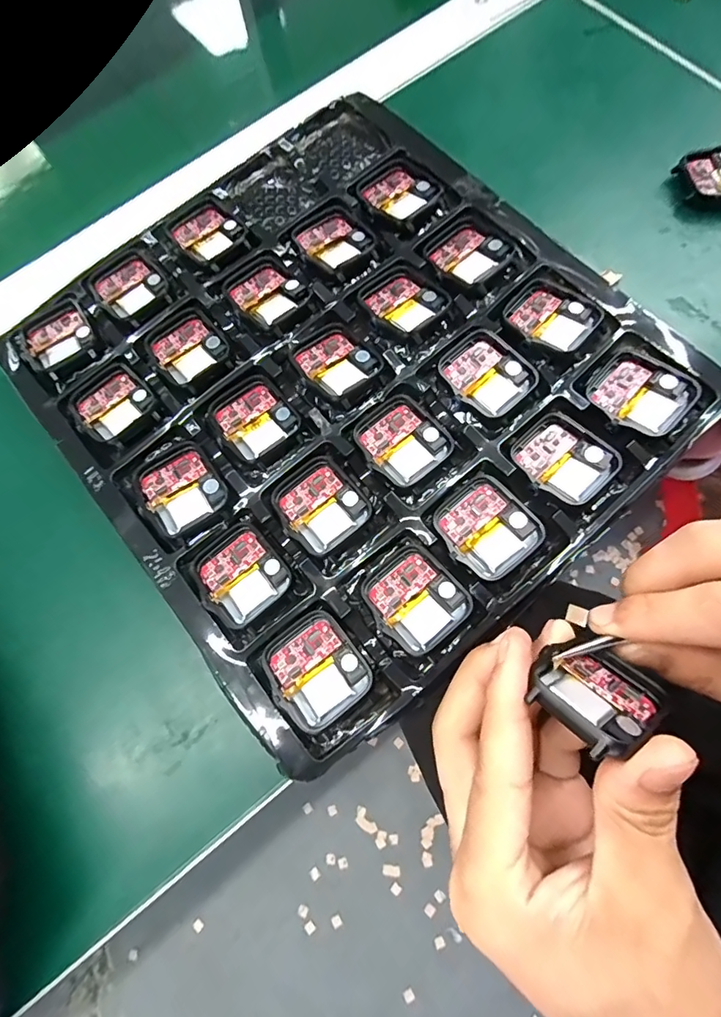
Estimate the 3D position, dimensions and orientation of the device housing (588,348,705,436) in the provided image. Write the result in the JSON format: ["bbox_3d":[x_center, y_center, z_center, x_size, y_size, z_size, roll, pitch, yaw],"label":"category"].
[{"bbox_3d":[0.134,-0.055,0.220,0.036,0.010,0.043,-43,76,-9],"label":"device housing"}]

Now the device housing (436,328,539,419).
[{"bbox_3d":[0.062,-0.067,0.227,0.034,0.006,0.042,-44,76,-9],"label":"device housing"}]

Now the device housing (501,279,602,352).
[{"bbox_3d":[0.096,-0.098,0.233,0.038,0.007,0.041,-43,76,-9],"label":"device housing"}]

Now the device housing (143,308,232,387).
[{"bbox_3d":[-0.093,-0.086,0.244,0.036,0.005,0.040,-39,75,-8],"label":"device housing"}]

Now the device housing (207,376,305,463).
[{"bbox_3d":[-0.054,-0.046,0.230,0.036,0.005,0.041,-40,75,-8],"label":"device housing"}]

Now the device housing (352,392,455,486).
[{"bbox_3d":[0.019,-0.033,0.225,0.037,0.010,0.041,-35,75,-7],"label":"device housing"}]

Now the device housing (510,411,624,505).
[{"bbox_3d":[0.095,-0.023,0.215,0.036,0.009,0.041,-41,75,-8],"label":"device housing"}]

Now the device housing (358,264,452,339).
[{"bbox_3d":[0.021,-0.108,0.240,0.039,0.006,0.040,-41,75,-8],"label":"device housing"}]

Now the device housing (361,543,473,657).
[{"bbox_3d":[0.024,0.039,0.201,0.037,0.006,0.041,-41,75,-8],"label":"device housing"}]

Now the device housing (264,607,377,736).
[{"bbox_3d":[-0.019,0.068,0.196,0.037,0.006,0.041,-38,75,-7],"label":"device housing"}]

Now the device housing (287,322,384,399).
[{"bbox_3d":[-0.013,-0.075,0.234,0.036,0.007,0.041,-38,75,-7],"label":"device housing"}]

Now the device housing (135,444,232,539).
[{"bbox_3d":[-0.085,-0.009,0.222,0.036,0.008,0.042,-35,74,-6],"label":"device housing"}]

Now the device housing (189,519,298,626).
[{"bbox_3d":[-0.056,0.030,0.211,0.037,0.009,0.042,-40,75,-8],"label":"device housing"}]

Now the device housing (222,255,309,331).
[{"bbox_3d":[-0.051,-0.117,0.248,0.036,0.006,0.043,-41,75,-8],"label":"device housing"}]

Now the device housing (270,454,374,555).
[{"bbox_3d":[-0.019,-0.002,0.218,0.037,0.009,0.041,-39,75,-7],"label":"device housing"}]

